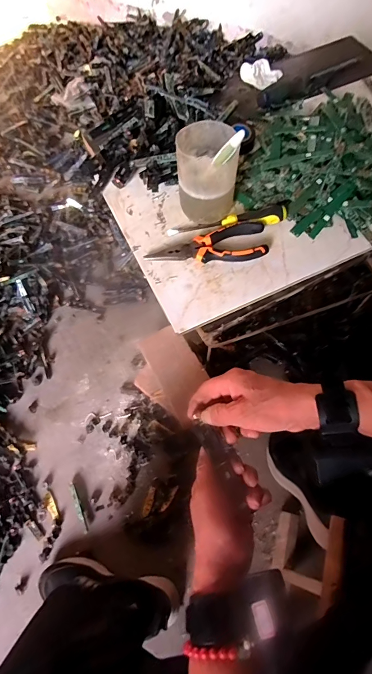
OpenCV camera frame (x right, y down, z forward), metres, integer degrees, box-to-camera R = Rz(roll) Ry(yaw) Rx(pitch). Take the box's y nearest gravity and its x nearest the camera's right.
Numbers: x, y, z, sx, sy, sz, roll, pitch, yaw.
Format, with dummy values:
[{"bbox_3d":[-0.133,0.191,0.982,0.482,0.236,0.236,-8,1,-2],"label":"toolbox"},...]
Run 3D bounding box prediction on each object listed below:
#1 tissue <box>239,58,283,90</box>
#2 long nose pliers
[{"bbox_3d":[0.132,-0.471,0.646,0.065,0.018,0.055,34,69,15],"label":"tissue"},{"bbox_3d":[0.027,-0.120,0.482,0.156,0.022,0.051,-7,65,-3],"label":"long nose pliers"}]

